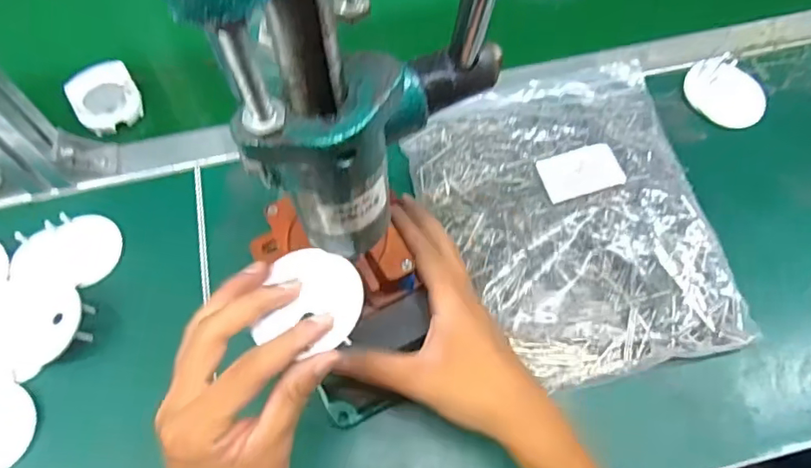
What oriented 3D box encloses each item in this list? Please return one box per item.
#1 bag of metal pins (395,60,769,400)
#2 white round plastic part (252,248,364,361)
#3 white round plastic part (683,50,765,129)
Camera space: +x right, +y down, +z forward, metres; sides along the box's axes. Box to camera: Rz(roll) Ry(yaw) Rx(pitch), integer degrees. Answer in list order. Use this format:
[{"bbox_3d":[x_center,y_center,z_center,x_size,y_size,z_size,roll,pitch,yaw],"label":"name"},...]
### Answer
[{"bbox_3d":[0.132,-0.023,0.461,0.217,0.062,0.269,-12,62,-4],"label":"bag of metal pins"},{"bbox_3d":[-0.050,0.034,0.306,0.054,0.011,0.058,-1,64,1],"label":"white round plastic part"},{"bbox_3d":[0.301,-0.132,0.530,0.075,0.011,0.057,39,92,13],"label":"white round plastic part"}]

